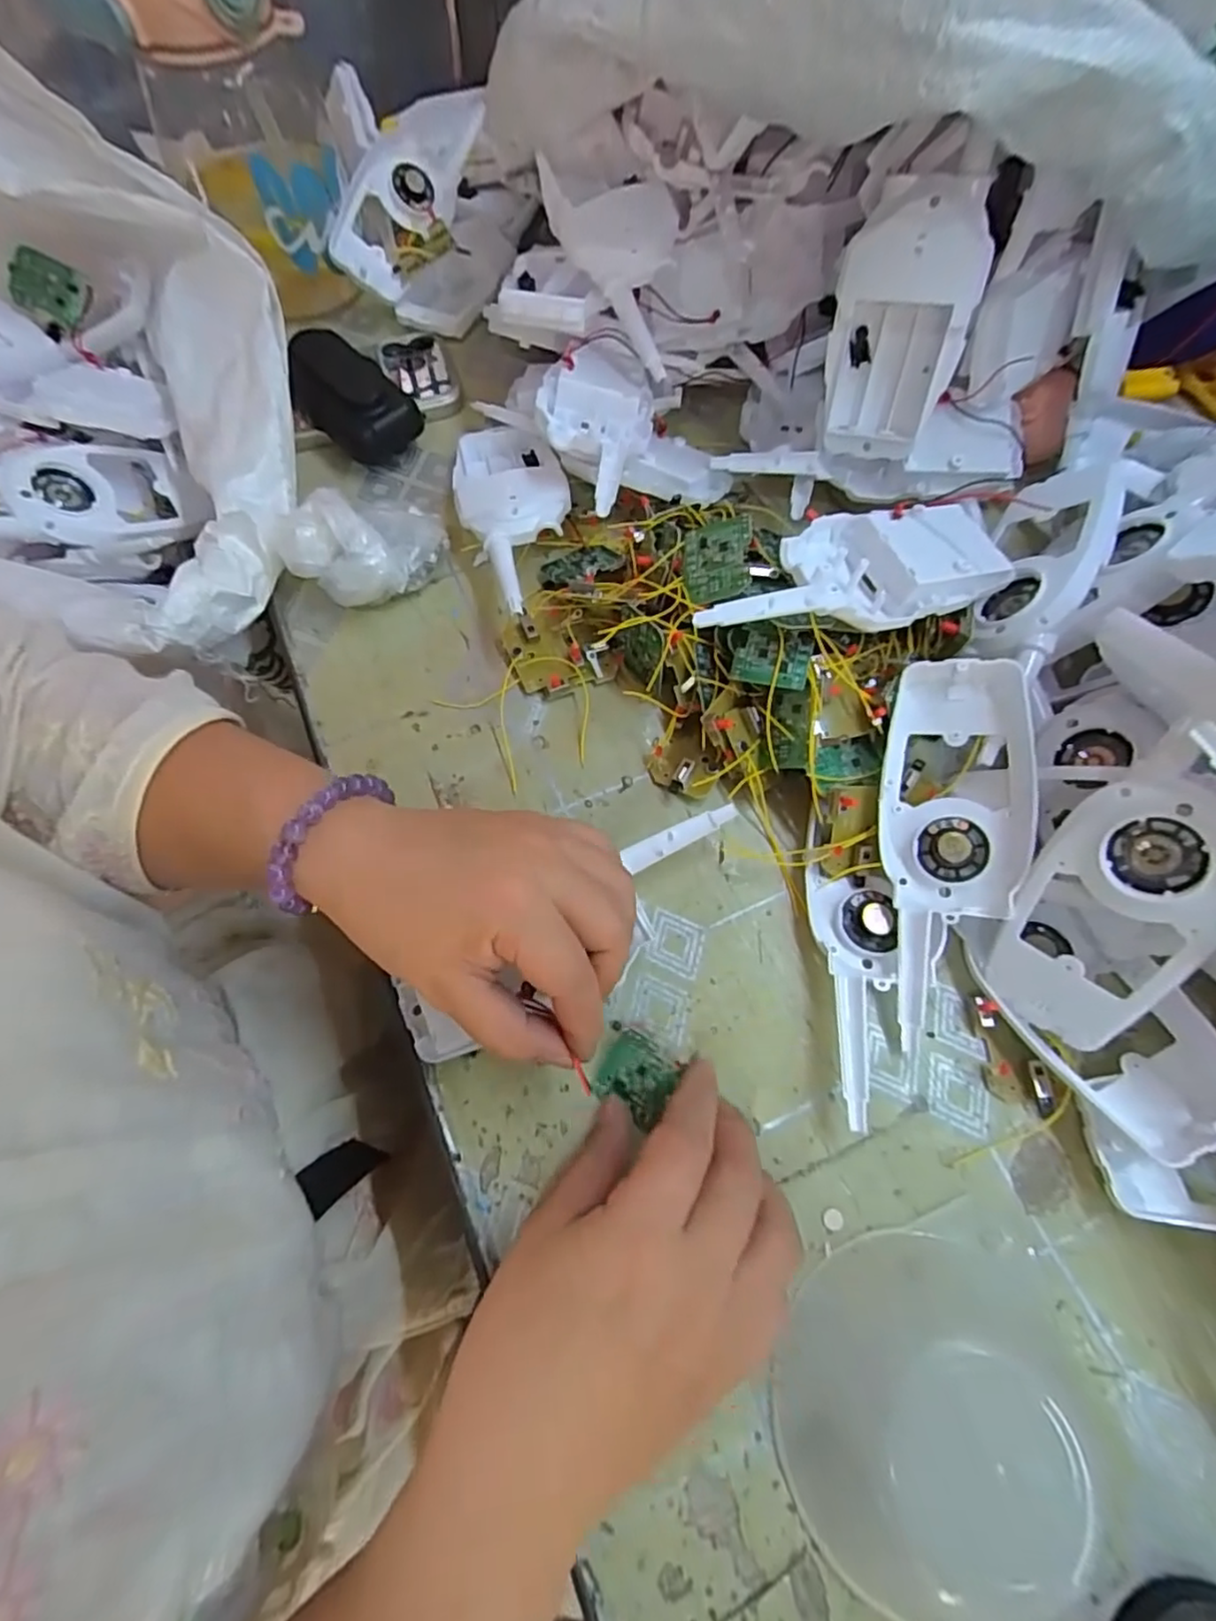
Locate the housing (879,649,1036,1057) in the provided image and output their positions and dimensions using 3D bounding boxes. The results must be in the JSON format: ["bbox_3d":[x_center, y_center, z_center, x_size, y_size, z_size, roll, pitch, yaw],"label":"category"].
[{"bbox_3d":[0.149,0.015,0.282,0.060,0.028,0.162,10,82,5],"label":"housing"}]

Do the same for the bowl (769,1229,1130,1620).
[{"bbox_3d":[0.120,0.208,0.209,0.115,0.044,0.104,28,70,10],"label":"bowl"}]

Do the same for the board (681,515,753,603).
[{"bbox_3d":[0.053,-0.122,0.320,0.034,0.004,0.040,1,84,27],"label":"board"}]

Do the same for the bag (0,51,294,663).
[{"bbox_3d":[-0.311,-0.238,0.336,0.309,0.161,0.227,16,69,6],"label":"bag"}]

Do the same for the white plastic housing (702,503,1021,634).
[{"bbox_3d":[0.108,-0.109,0.300,0.150,0.032,0.063,-17,69,-7],"label":"white plastic housing"}]

